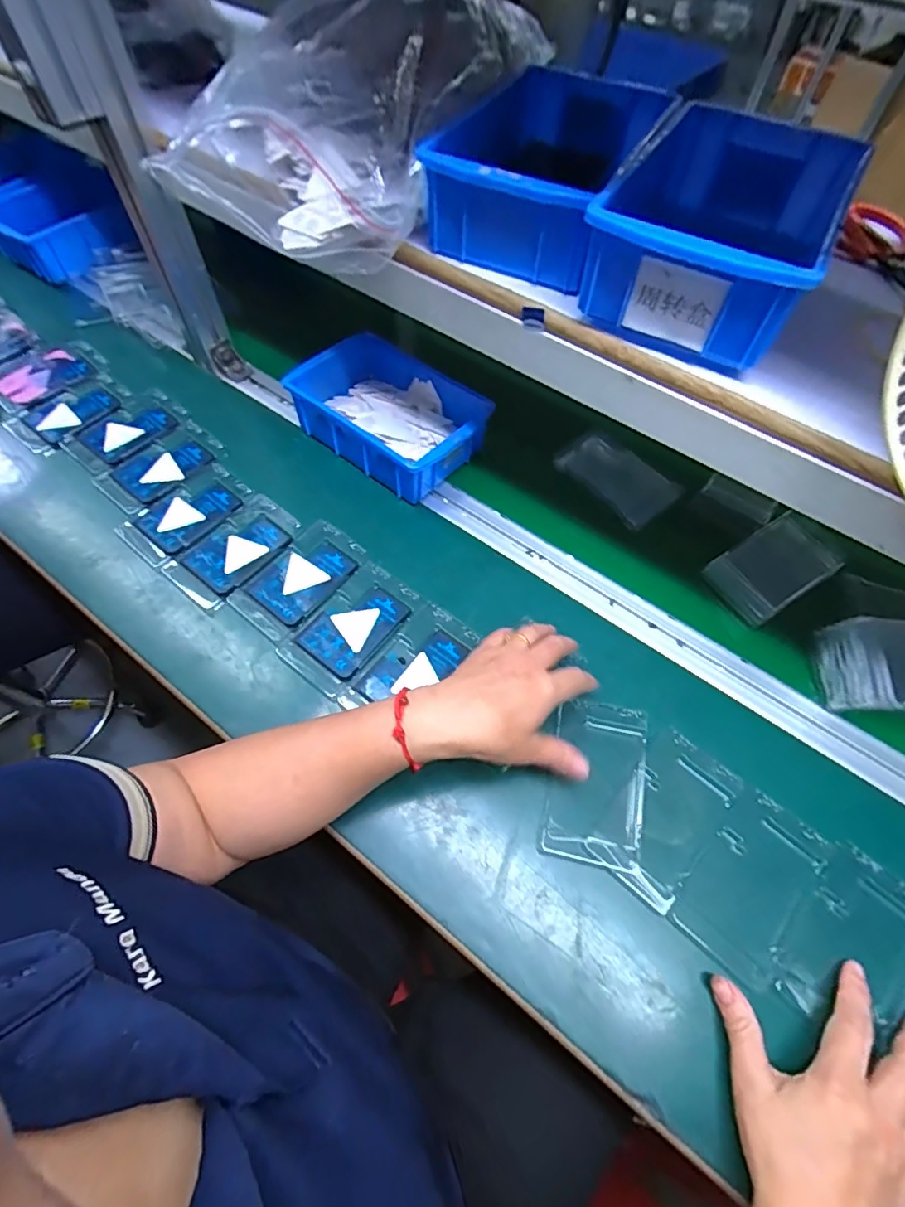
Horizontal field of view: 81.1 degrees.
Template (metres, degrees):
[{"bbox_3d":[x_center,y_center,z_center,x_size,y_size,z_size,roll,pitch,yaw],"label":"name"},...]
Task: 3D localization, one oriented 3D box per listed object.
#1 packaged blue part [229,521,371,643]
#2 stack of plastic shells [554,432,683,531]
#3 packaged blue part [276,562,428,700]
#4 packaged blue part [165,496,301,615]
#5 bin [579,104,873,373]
[{"bbox_3d":[-0.148,-0.026,0.513,0.074,0.013,0.123,39,65,19],"label":"packaged blue part"},{"bbox_3d":[0.187,-0.138,0.601,0.071,0.029,0.124,-37,67,-21],"label":"stack of plastic shells"},{"bbox_3d":[-0.092,0.022,0.495,0.076,0.021,0.124,37,65,18],"label":"packaged blue part"},{"bbox_3d":[-0.219,-0.057,0.532,0.078,0.015,0.124,38,65,18],"label":"packaged blue part"},{"bbox_3d":[0.176,-0.248,0.357,0.139,0.072,0.193,22,61,11],"label":"bin"}]

